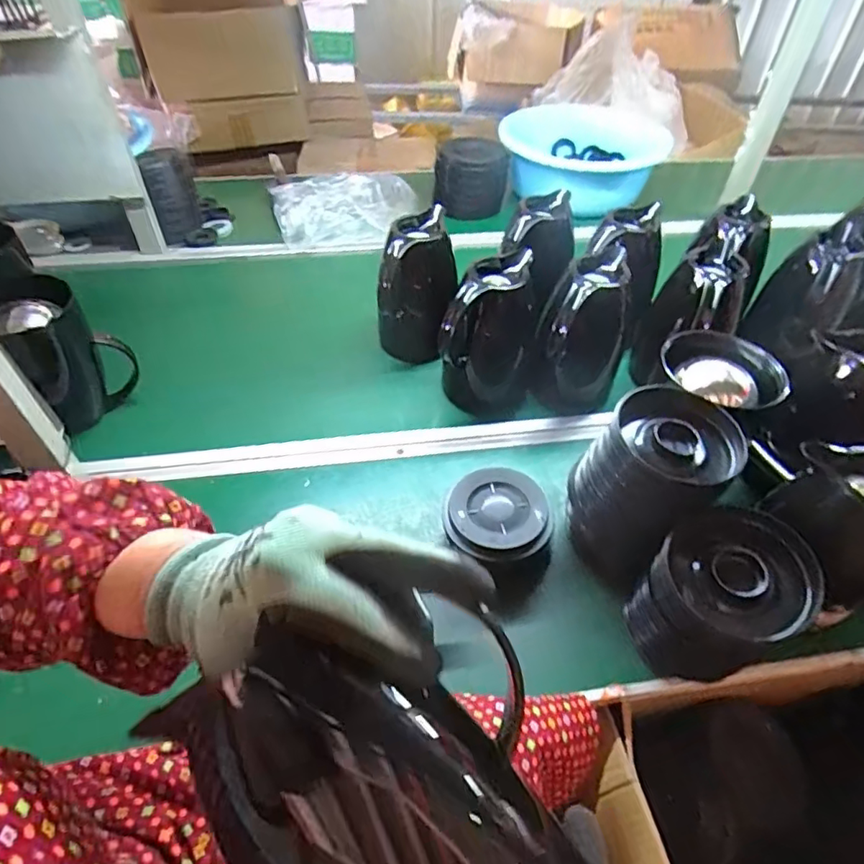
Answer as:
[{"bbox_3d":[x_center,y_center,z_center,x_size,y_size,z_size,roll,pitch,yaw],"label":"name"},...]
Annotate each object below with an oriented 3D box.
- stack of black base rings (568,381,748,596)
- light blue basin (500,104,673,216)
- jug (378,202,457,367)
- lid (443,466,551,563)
[{"bbox_3d":[0.228,0.061,0.593,0.125,0.184,0.134,-28,54,-24],"label":"stack of black base rings"},{"bbox_3d":[0.342,-0.637,1.258,0.368,0.145,0.293,7,47,5],"label":"light blue basin"},{"bbox_3d":[-0.022,-0.211,0.829,0.117,0.188,0.118,0,47,-2],"label":"jug"},{"bbox_3d":[0.074,0.086,0.612,0.109,0.023,0.117,1,47,-1],"label":"lid"}]

